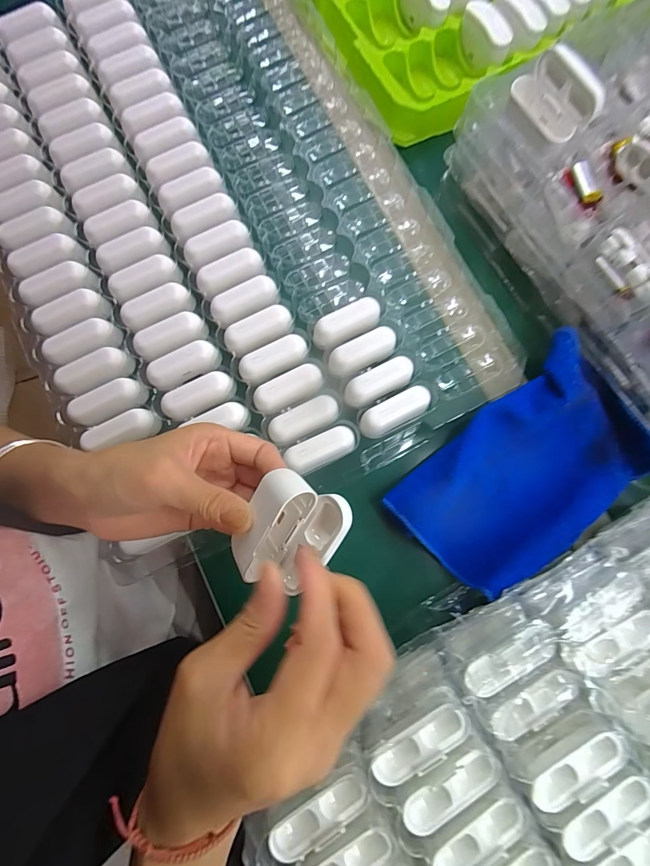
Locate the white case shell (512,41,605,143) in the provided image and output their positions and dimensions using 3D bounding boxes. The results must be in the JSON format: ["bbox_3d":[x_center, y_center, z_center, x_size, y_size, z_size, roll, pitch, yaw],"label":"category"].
[{"bbox_3d":[0.179,-0.261,0.277,0.032,0.029,0.064,-26,82,-3],"label":"white case shell"}]

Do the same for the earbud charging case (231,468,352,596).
[{"bbox_3d":[-0.017,0.053,0.194,0.046,0.033,0.065,34,115,17],"label":"earbud charging case"}]

